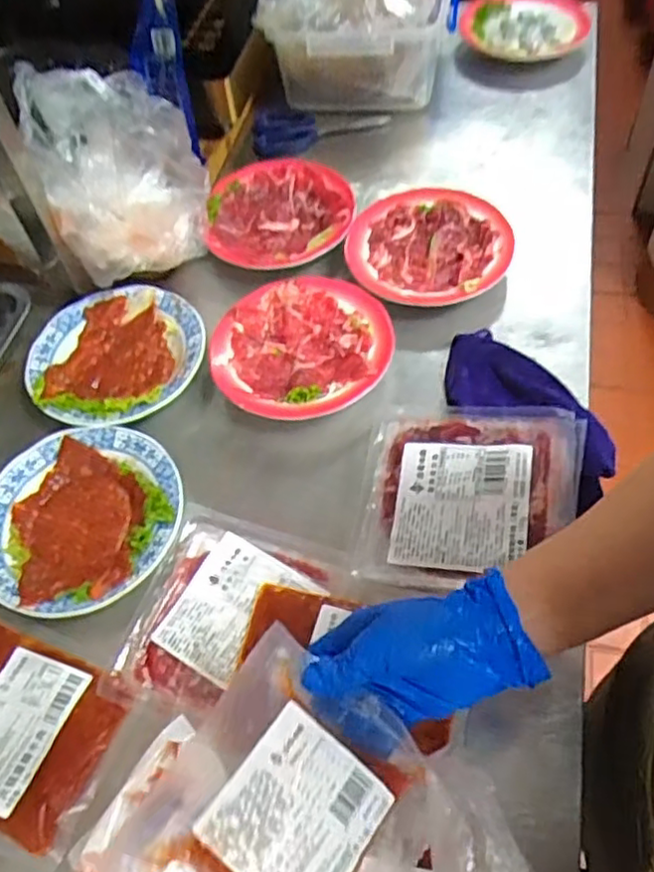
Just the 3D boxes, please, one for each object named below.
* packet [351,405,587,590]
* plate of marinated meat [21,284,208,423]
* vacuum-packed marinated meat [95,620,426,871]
[{"bbox_3d":[0.107,0.044,0.519,0.157,0.015,0.148,2,64,20],"label":"packet"},{"bbox_3d":[-0.203,-0.079,0.649,0.157,0.024,0.164,29,63,21],"label":"plate of marinated meat"},{"bbox_3d":[-0.024,0.199,0.359,0.123,0.025,0.149,35,59,4],"label":"vacuum-packed marinated meat"}]

